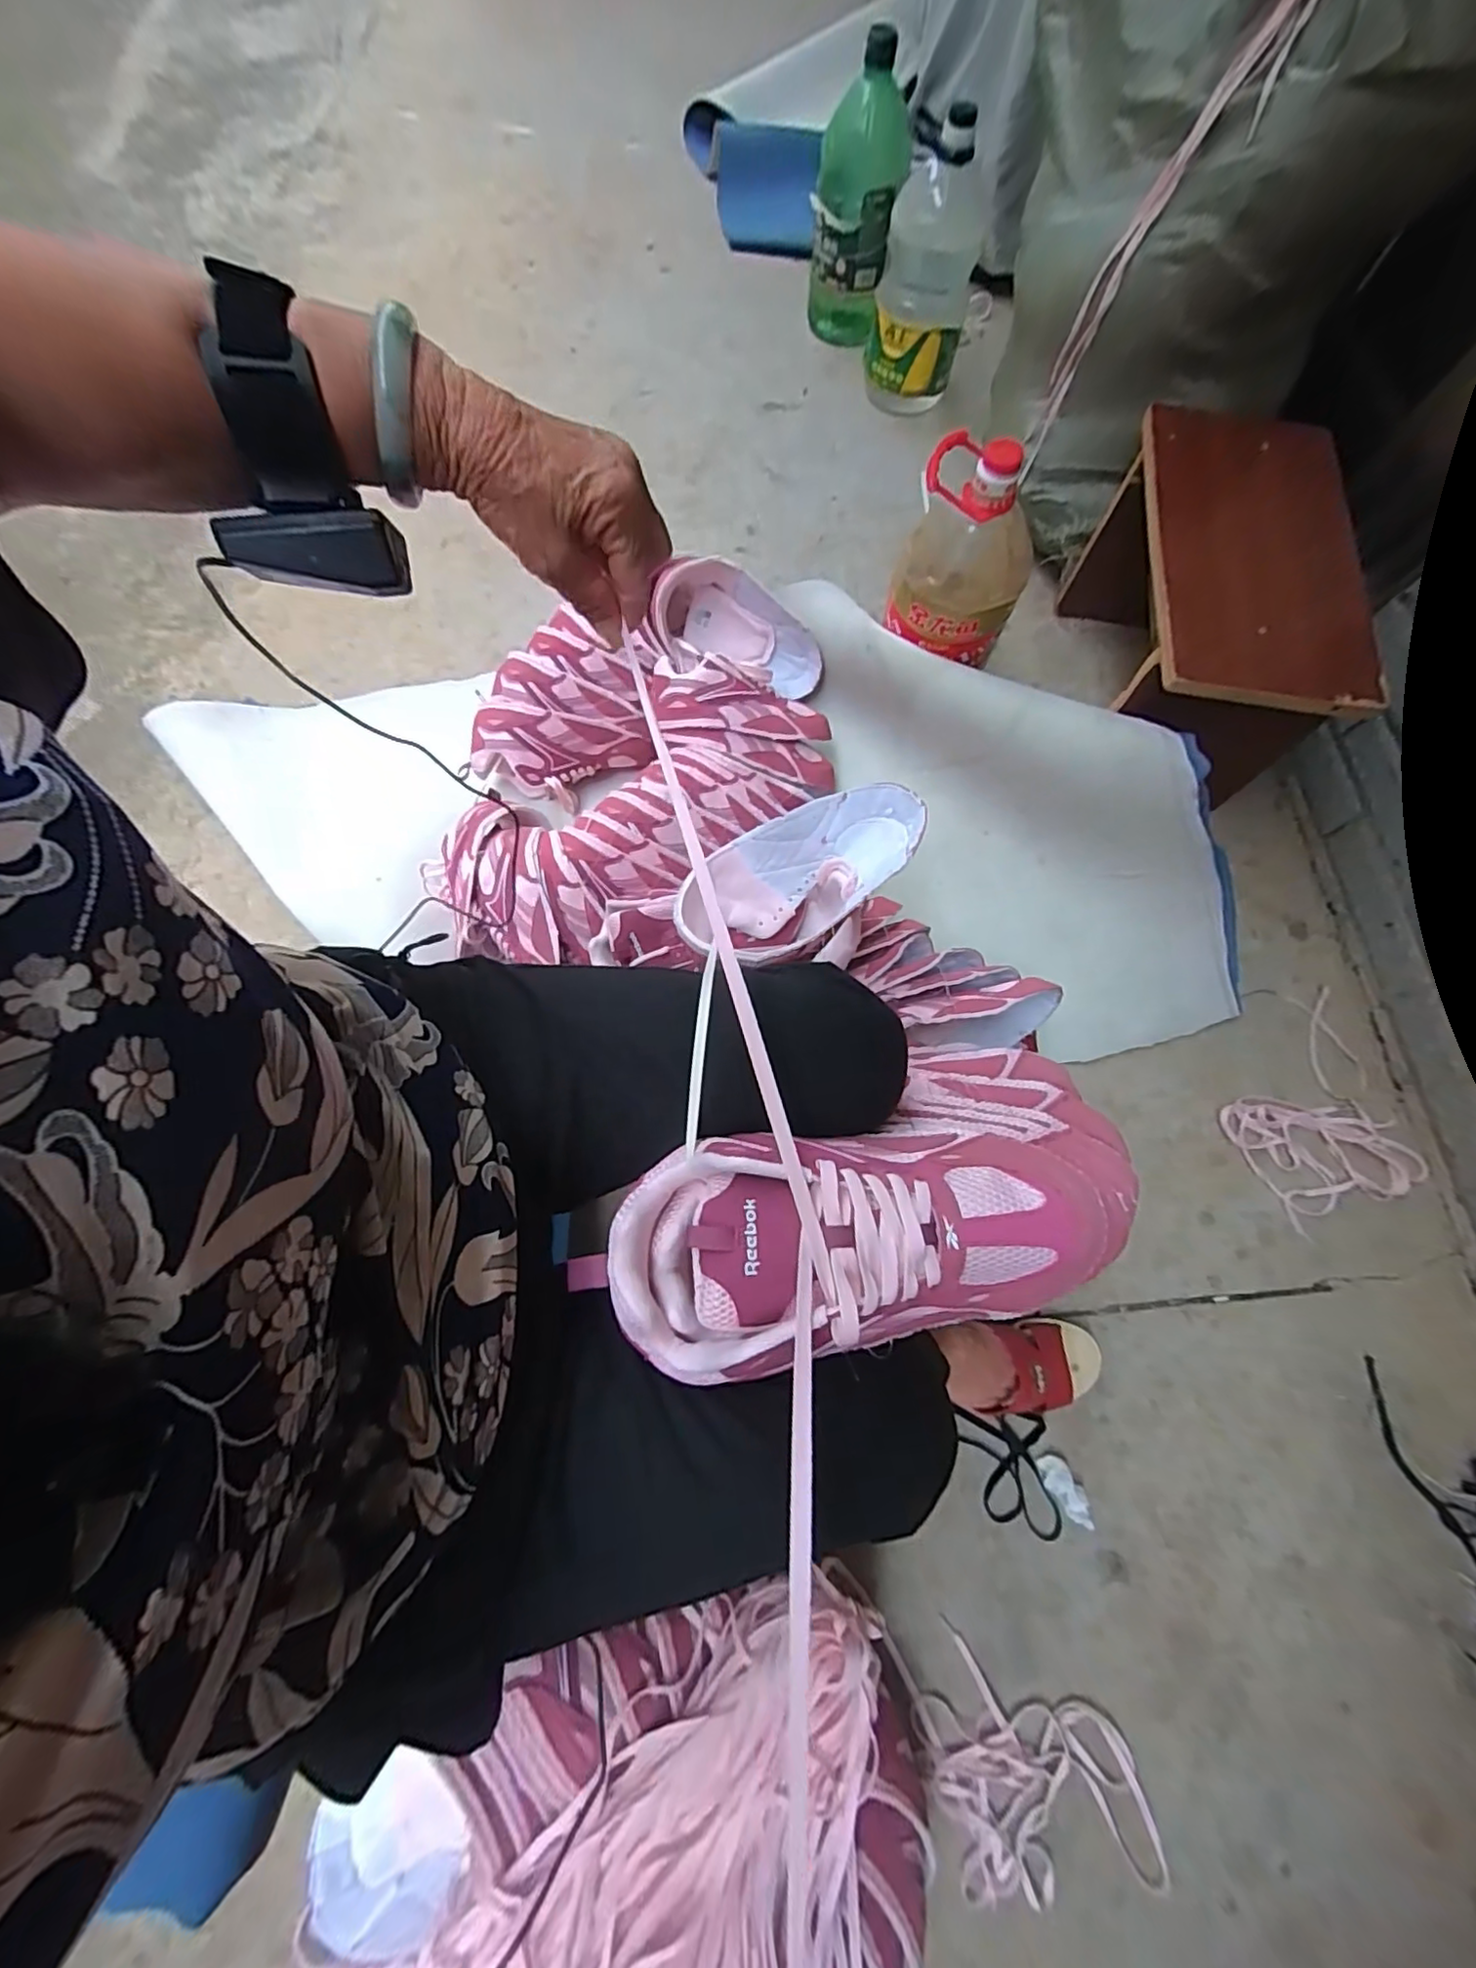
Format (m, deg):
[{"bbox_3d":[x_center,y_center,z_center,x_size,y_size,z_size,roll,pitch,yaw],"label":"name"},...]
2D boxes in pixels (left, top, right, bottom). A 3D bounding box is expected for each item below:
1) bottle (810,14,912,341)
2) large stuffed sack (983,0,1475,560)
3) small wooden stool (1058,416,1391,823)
[{"bbox_3d":[0.212,-1.448,1.159,0.134,0.316,0.142,-4,73,-5],"label":"bottle"},{"bbox_3d":[0.623,-1.069,0.804,0.423,0.531,0.641,2,73,-3],"label":"large stuffed sack"},{"bbox_3d":[0.628,-0.494,0.860,0.249,0.248,0.445,10,73,0],"label":"small wooden stool"}]

